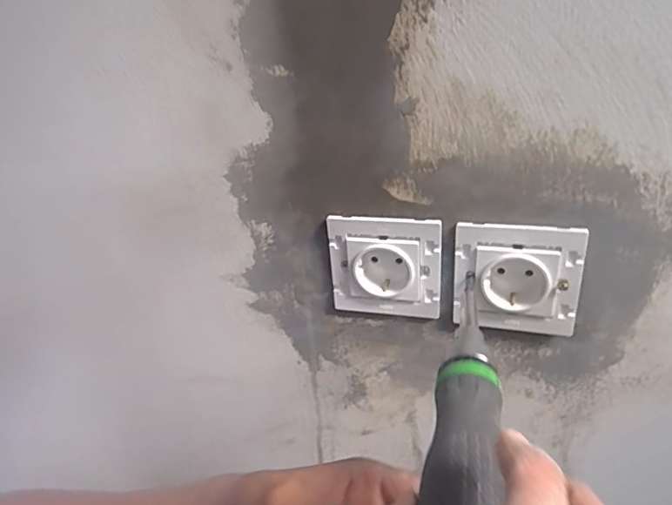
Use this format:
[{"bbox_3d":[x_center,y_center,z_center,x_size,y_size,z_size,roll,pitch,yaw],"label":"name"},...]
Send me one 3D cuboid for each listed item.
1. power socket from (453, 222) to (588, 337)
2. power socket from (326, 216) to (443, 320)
[{"bbox_3d":[0.128,0.017,0.354,0.083,0.082,0.023,3,29,17],"label":"power socket"},{"bbox_3d":[0.038,0.009,0.381,0.082,0.082,0.019,1,28,14],"label":"power socket"}]

